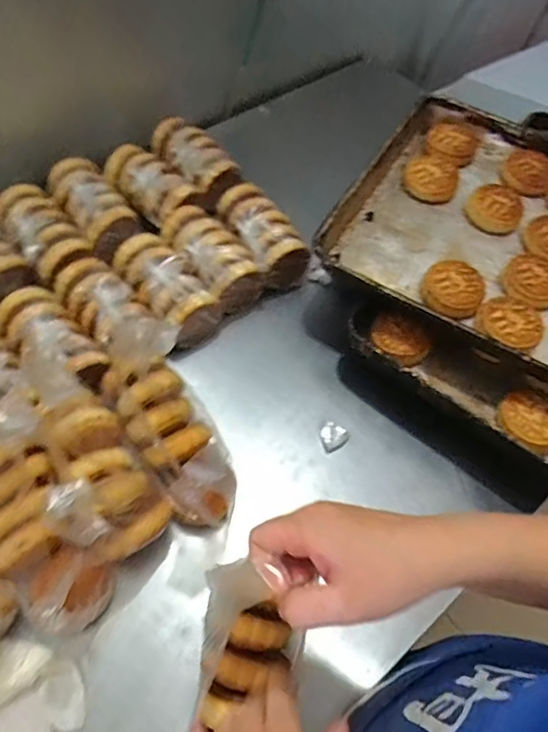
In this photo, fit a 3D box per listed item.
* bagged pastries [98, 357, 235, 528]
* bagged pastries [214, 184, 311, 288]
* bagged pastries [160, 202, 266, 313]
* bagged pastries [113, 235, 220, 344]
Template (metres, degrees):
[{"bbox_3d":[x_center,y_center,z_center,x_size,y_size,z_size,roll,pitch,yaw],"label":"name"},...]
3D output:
[{"bbox_3d":[-0.106,0.076,0.600,0.083,0.056,0.194,-32,81,-18],"label":"bagged pastries"},{"bbox_3d":[-0.016,-0.186,0.789,0.083,0.078,0.148,-22,62,-18],"label":"bagged pastries"},{"bbox_3d":[-0.085,-0.149,0.754,0.080,0.072,0.149,-32,66,-22],"label":"bagged pastries"},{"bbox_3d":[-0.139,-0.104,0.724,0.086,0.072,0.152,-34,66,-23],"label":"bagged pastries"}]

